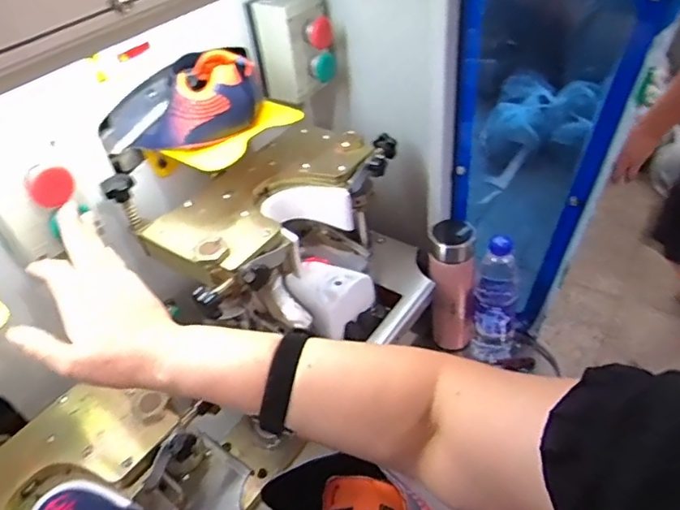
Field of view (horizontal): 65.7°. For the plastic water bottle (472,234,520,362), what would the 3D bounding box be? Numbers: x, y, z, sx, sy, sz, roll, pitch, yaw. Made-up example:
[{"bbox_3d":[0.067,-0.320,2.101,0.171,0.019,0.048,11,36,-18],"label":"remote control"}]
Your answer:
[{"bbox_3d":[0.232,0.069,0.778,0.061,0.229,0.055,7,45,16],"label":"plastic water bottle"}]

